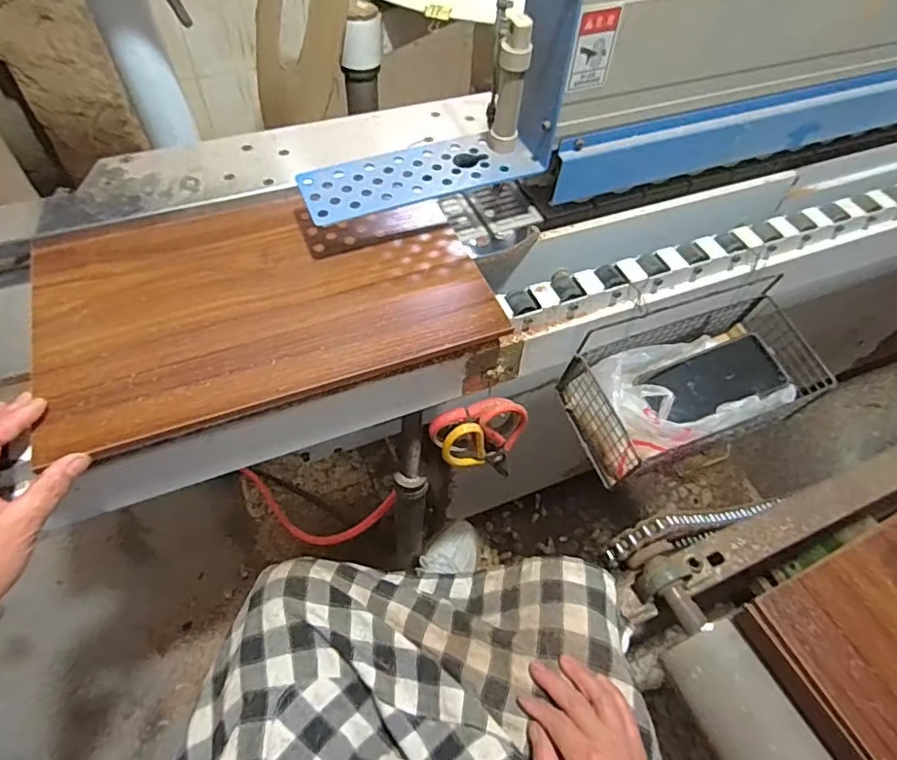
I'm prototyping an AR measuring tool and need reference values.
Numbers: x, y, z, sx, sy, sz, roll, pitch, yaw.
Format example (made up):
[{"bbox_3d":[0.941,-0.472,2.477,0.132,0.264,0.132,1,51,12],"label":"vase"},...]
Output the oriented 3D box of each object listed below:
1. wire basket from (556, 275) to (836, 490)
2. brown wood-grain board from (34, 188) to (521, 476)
[{"bbox_3d":[0.281,-0.006,0.627,0.272,0.113,0.135,-16,58,-14],"label":"wire basket"},{"bbox_3d":[-0.163,-0.080,0.516,0.379,0.019,0.234,-17,59,-15],"label":"brown wood-grain board"}]

